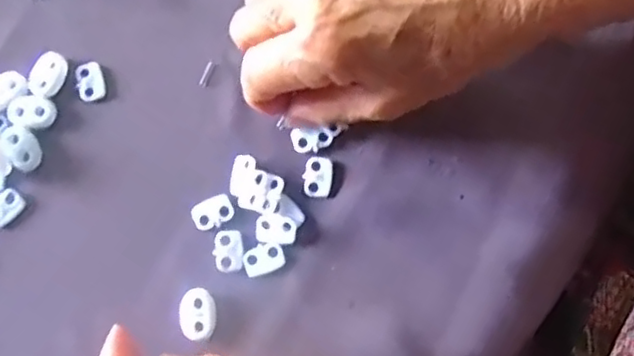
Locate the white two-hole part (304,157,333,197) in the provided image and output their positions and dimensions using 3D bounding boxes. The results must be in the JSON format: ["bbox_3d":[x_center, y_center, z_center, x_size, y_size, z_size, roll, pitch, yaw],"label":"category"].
[{"bbox_3d":[0.001,-0.001,0.305,0.013,0.004,0.019,7,80,2],"label":"white two-hole part"}]

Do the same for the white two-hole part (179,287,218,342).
[{"bbox_3d":[-0.054,0.062,0.295,0.016,0.004,0.023,1,80,1],"label":"white two-hole part"}]

